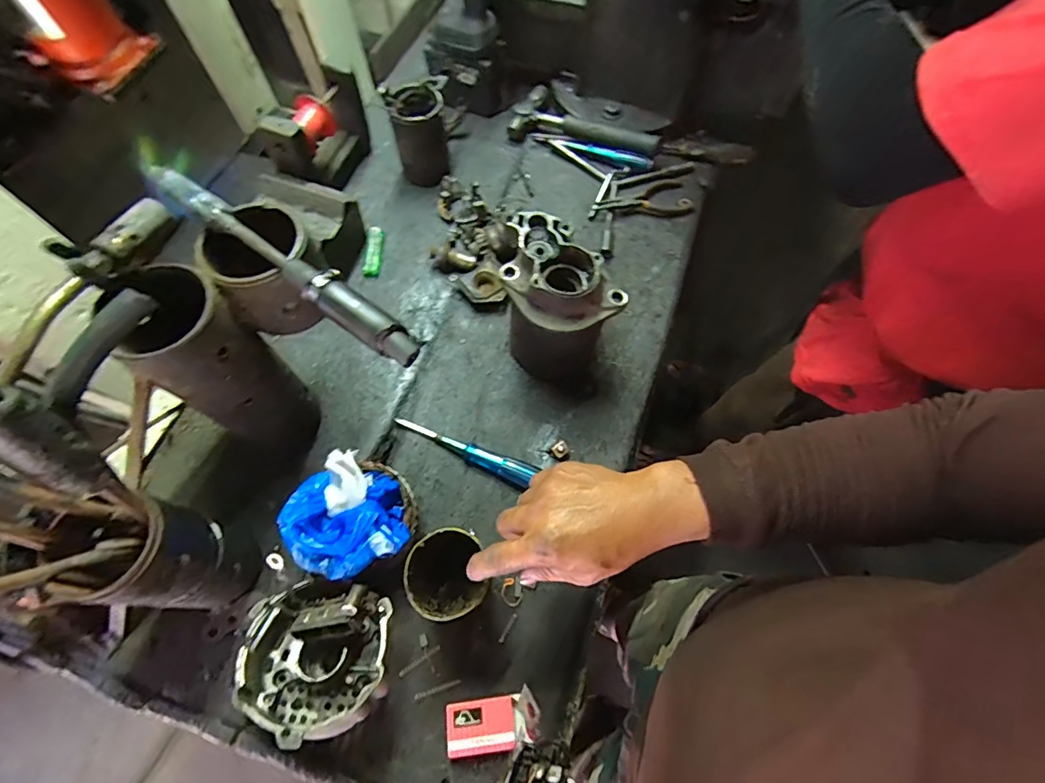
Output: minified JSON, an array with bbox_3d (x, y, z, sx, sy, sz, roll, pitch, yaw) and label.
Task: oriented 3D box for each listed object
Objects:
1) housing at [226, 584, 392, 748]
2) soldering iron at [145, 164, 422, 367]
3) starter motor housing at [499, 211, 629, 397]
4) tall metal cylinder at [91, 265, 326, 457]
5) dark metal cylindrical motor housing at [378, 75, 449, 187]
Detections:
[{"bbox_3d":[-0.181,0.235,0.426,0.120,0.077,0.113,0,66,-1],"label":"housing"},{"bbox_3d":[-0.189,-0.106,0.373,0.271,0.030,0.029,35,70,14],"label":"soldering iron"},{"bbox_3d":[0.034,-0.097,0.553,0.096,0.155,0.146,-41,72,-17],"label":"starter motor housing"},{"bbox_3d":[-0.281,-0.014,0.465,0.086,0.224,0.087,35,70,14],"label":"tall metal cylinder"},{"bbox_3d":[-0.144,-0.380,0.690,0.074,0.123,0.102,8,66,3],"label":"dark metal cylindrical motor housing"}]

